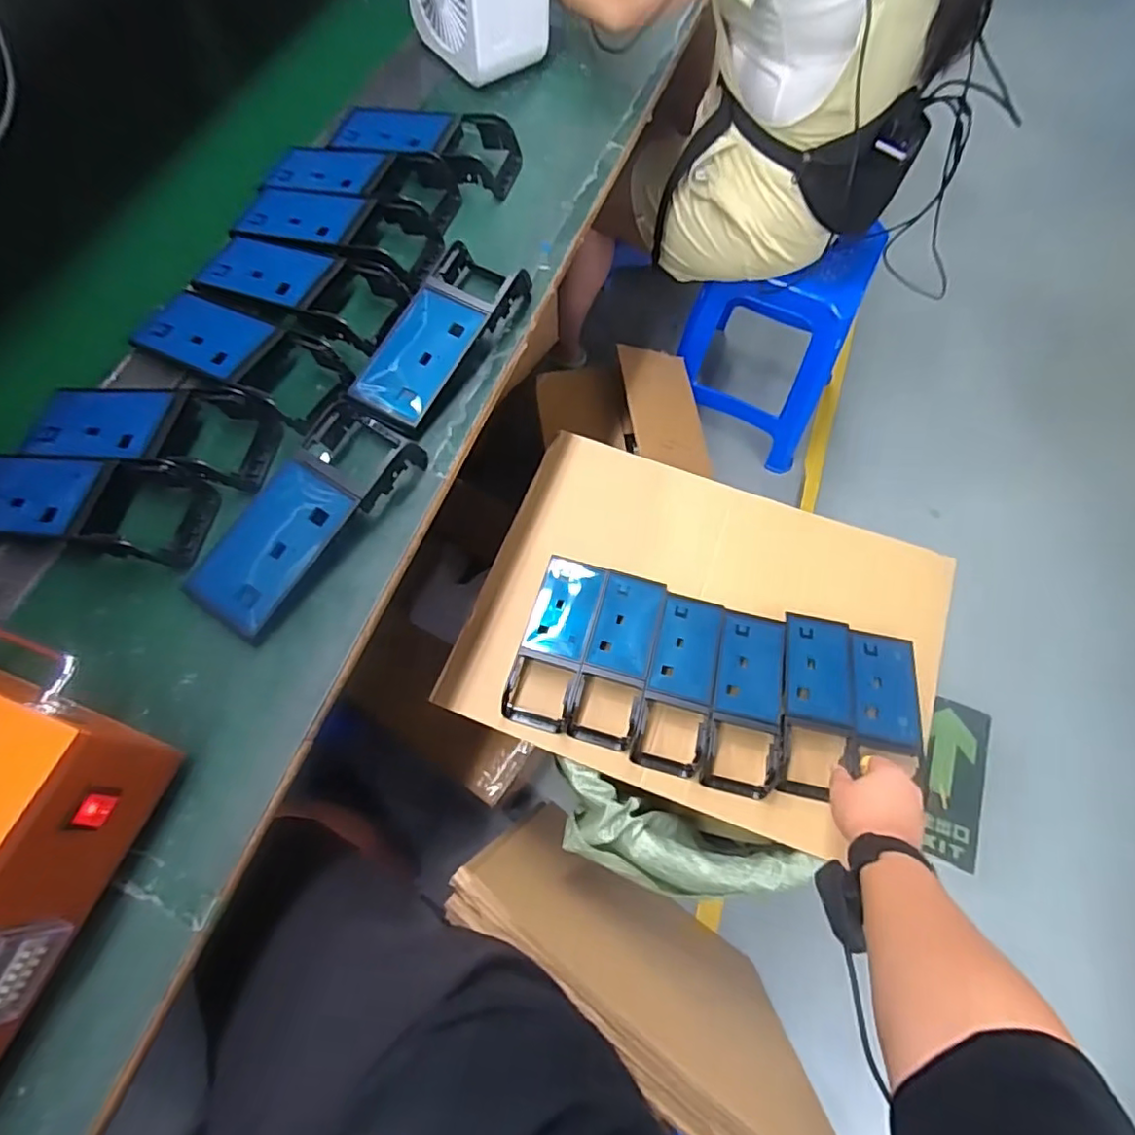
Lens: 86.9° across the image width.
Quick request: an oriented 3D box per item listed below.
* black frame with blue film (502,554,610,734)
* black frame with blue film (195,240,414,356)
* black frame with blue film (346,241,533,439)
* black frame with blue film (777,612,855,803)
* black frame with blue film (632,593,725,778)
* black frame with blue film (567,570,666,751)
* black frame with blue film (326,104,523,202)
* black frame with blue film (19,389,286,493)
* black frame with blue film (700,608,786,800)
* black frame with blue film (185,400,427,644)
[{"bbox_3d":[-0.013,0.083,0.718,0.079,0.031,0.210,14,68,6],"label":"black frame with blue film"},{"bbox_3d":[-0.255,-0.274,0.582,0.193,0.034,0.083,21,69,9],"label":"black frame with blue film"},{"bbox_3d":[-0.122,-0.224,0.569,0.085,0.027,0.209,25,69,11],"label":"black frame with blue film"},{"bbox_3d":[0.289,0.156,0.699,0.079,0.026,0.210,12,67,5],"label":"black frame with blue film"},{"bbox_3d":[0.133,0.132,0.711,0.082,0.029,0.210,13,68,6],"label":"black frame with blue film"},{"bbox_3d":[0.061,0.102,0.714,0.077,0.034,0.210,15,68,7],"label":"black frame with blue film"},{"bbox_3d":[-0.163,-0.476,0.682,0.210,0.043,0.104,14,68,6],"label":"black frame with blue film"},{"bbox_3d":[-0.358,-0.121,0.515,0.200,0.040,0.078,8,67,4],"label":"black frame with blue film"},{"bbox_3d":[0.208,0.151,0.697,0.078,0.029,0.210,11,67,5],"label":"black frame with blue film"},{"bbox_3d":[-0.216,-0.046,0.496,0.085,0.035,0.214,32,71,13],"label":"black frame with blue film"}]

